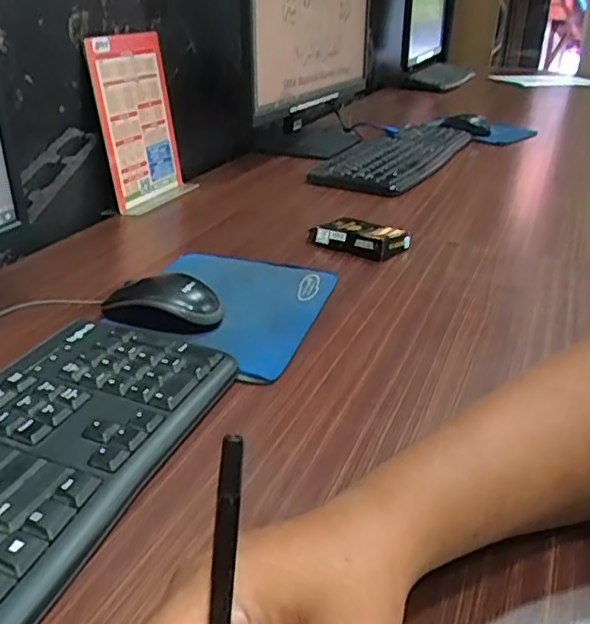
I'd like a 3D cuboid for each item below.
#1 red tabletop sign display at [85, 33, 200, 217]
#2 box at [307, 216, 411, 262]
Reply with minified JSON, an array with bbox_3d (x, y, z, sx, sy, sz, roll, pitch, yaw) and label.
[{"bbox_3d":[-0.205,-0.254,0.847,0.027,0.218,0.150,4,27,26],"label":"red tabletop sign display"},{"bbox_3d":[0.075,-0.087,0.725,0.100,0.023,0.064,20,33,30],"label":"box"}]

